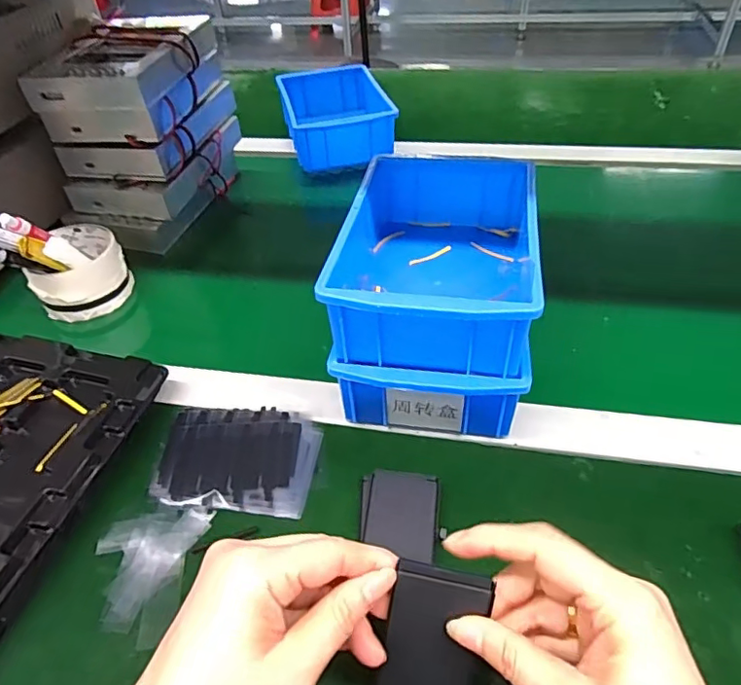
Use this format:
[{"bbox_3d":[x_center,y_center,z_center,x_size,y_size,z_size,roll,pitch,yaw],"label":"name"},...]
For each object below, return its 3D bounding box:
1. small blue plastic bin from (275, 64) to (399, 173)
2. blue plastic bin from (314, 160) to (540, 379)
[{"bbox_3d":[-0.048,-0.315,0.759,0.137,0.058,0.194,-9,44,-4],"label":"small blue plastic bin"},{"bbox_3d":[0.049,-0.067,0.406,0.127,0.071,0.195,4,45,9],"label":"blue plastic bin"}]

